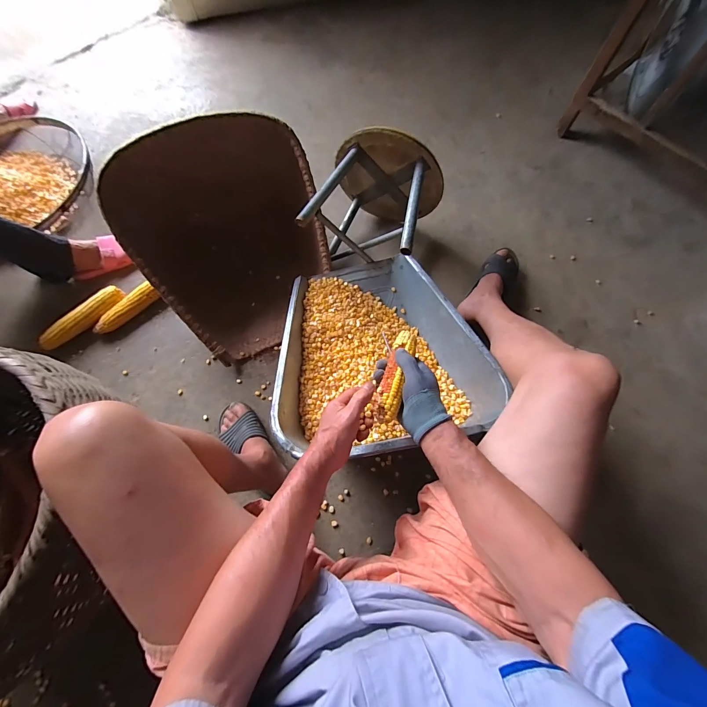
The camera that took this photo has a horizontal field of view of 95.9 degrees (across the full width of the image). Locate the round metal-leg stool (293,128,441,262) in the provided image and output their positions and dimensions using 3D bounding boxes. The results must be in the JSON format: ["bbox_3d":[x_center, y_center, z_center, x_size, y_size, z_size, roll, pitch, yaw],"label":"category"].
[{"bbox_3d":[0.052,-0.330,0.795,0.262,0.260,0.290,18,72,6],"label":"round metal-leg stool"}]

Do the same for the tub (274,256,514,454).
[{"bbox_3d":[0.034,-0.027,0.679,0.415,0.158,0.449,-11,71,-3],"label":"tub"}]

